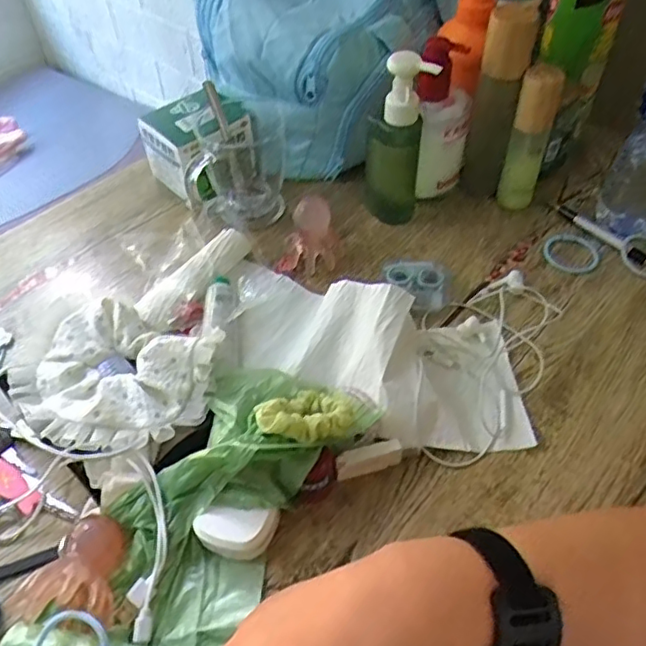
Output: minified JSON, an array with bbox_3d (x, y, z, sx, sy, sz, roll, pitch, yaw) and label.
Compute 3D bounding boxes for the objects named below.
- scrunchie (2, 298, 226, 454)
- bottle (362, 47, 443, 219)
[{"bbox_3d":[-0.149,0.042,0.447,0.139,0.047,0.130,23,54,20],"label":"scrunchie"},{"bbox_3d":[0.066,-0.162,0.550,0.050,0.166,0.046,-1,49,-1],"label":"bottle"}]

